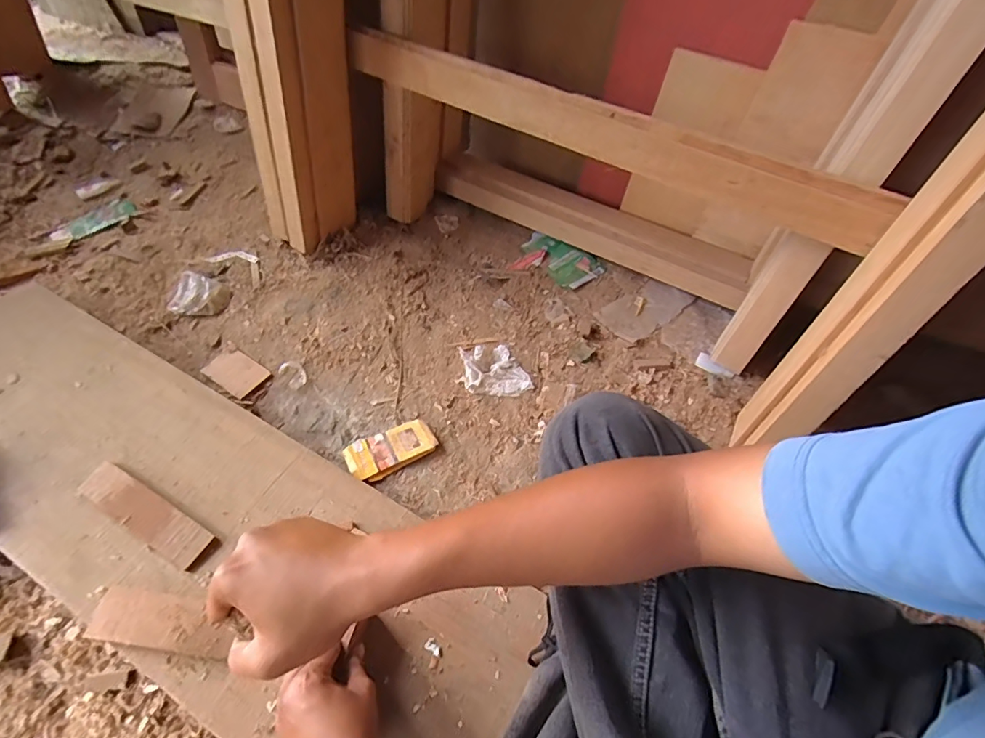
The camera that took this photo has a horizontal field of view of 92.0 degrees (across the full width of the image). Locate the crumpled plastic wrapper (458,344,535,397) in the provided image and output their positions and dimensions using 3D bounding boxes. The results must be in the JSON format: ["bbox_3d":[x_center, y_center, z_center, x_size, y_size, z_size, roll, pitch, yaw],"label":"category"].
[{"bbox_3d":[0.003,-0.004,0.779,0.108,0.033,0.106,-12,56,-13],"label":"crumpled plastic wrapper"}]

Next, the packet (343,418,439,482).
[{"bbox_3d":[-0.145,0.116,0.685,0.120,0.018,0.066,-26,60,-21],"label":"packet"}]

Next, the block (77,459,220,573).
[{"bbox_3d":[-0.422,0.172,0.574,0.186,0.014,0.046,26,56,14],"label":"block"}]

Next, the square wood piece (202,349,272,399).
[{"bbox_3d":[-0.412,0.003,0.764,0.099,0.004,0.064,30,58,17],"label":"square wood piece"}]

